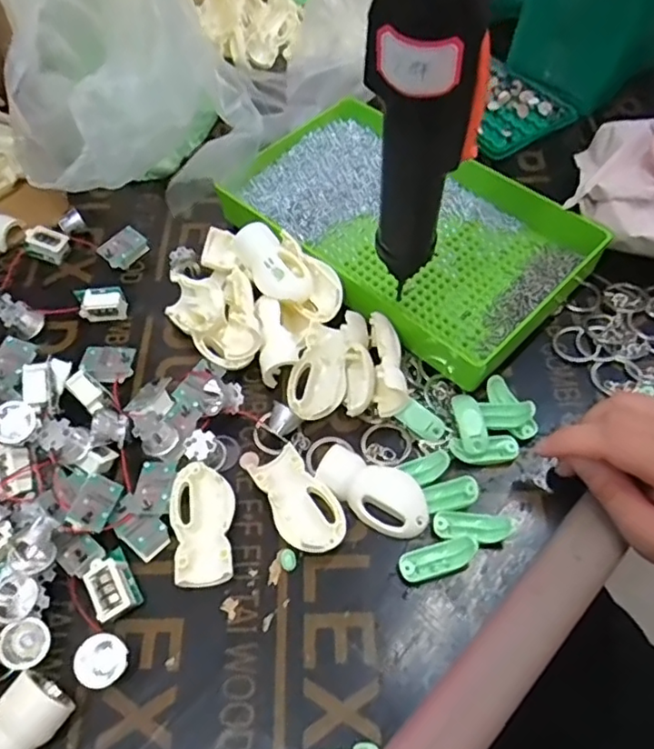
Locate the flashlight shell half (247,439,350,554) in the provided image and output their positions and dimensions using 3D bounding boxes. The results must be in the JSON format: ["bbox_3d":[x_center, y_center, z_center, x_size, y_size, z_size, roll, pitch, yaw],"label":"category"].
[{"bbox_3d":[-0.015,0.072,0.340,0.034,0.013,0.062,-31,60,-17],"label":"flashlight shell half"}]

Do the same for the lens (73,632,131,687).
[{"bbox_3d":[-0.109,0.141,0.298,0.025,0.016,0.023,-1,56,2],"label":"lens"}]

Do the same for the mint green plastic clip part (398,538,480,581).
[{"bbox_3d":[0.059,0.097,0.320,0.041,0.013,0.015,-12,57,-5],"label":"mint green plastic clip part"}]

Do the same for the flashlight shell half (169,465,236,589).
[{"bbox_3d":[-0.069,0.083,0.335,0.033,0.012,0.067,-6,56,-2],"label":"flashlight shell half"}]

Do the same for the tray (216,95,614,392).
[{"bbox_3d":[0.048,-0.110,0.438,0.252,0.032,0.156,37,65,24],"label":"tray"}]

